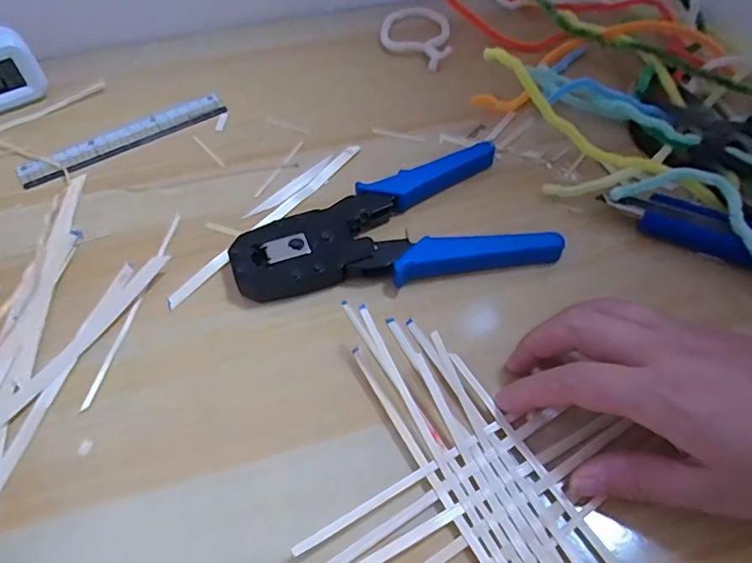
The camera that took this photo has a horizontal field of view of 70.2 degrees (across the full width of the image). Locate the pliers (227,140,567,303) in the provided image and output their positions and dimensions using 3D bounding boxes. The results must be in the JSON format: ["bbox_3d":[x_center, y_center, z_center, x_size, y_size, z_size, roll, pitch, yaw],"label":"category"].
[{"bbox_3d":[0.008,-0.040,0.346,0.192,0.016,0.098,-9,54,-5],"label":"pliers"}]

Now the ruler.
[{"bbox_3d":[-0.192,-0.111,0.412,0.156,0.004,0.030,-30,58,-19],"label":"ruler"}]

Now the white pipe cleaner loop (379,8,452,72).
[{"bbox_3d":[0.036,-0.227,0.487,0.061,0.014,0.100,1,53,3],"label":"white pipe cleaner loop"}]

